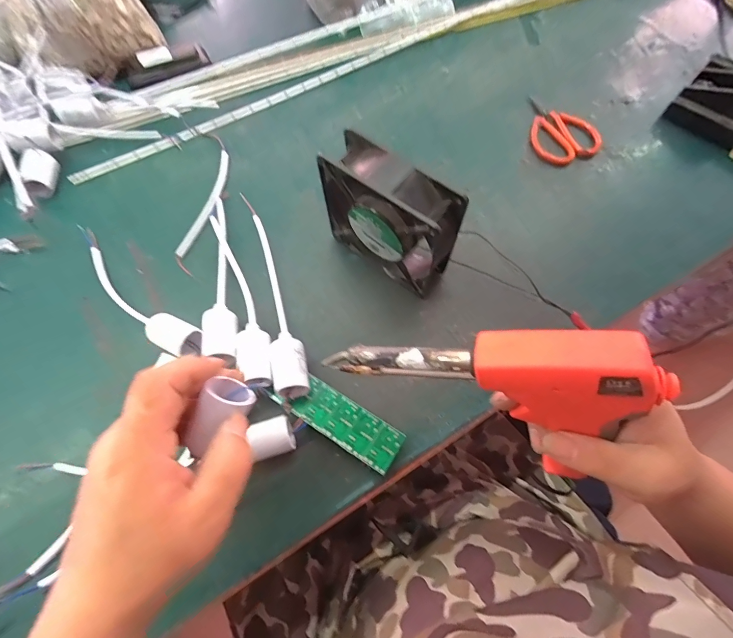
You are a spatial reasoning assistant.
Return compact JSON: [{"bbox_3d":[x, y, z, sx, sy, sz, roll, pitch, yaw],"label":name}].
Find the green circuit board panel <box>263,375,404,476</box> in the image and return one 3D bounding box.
[{"bbox_3d":[-0.024,0.082,0.312,0.112,0.004,0.035,30,66,13],"label":"green circuit board panel"}]

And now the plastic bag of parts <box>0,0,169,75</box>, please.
[{"bbox_3d":[-0.345,-0.375,0.442,0.076,0.121,0.141,36,71,14],"label":"plastic bag of parts"}]

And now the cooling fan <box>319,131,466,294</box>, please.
[{"bbox_3d":[0.019,-0.087,0.339,0.123,0.126,0.044,34,71,13],"label":"cooling fan"}]

